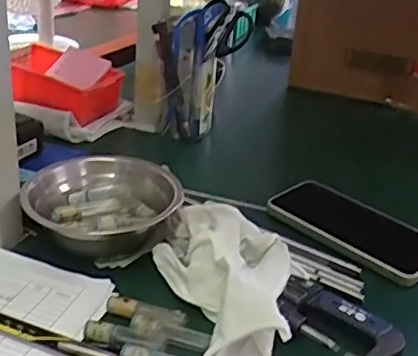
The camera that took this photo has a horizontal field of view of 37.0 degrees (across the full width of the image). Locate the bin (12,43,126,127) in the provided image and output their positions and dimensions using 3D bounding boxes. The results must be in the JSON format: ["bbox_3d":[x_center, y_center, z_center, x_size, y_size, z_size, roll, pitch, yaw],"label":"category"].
[{"bbox_3d":[-0.186,-0.113,0.778,0.139,0.058,0.105,14,29,15],"label":"bin"}]

